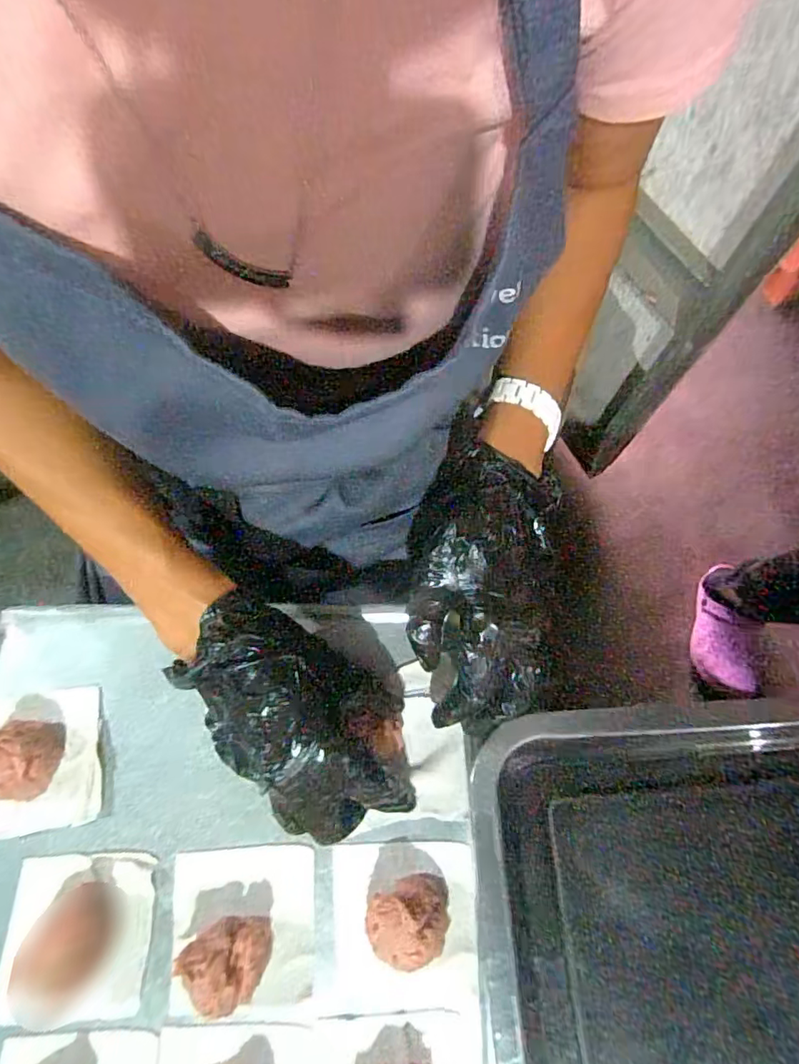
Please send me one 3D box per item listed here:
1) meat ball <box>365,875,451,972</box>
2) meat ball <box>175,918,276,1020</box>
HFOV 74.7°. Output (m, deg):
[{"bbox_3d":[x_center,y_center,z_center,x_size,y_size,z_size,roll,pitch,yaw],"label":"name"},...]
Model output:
[{"bbox_3d":[0.005,0.214,0.288,0.045,0.035,0.035,-15,70,-7],"label":"meat ball"},{"bbox_3d":[-0.091,0.230,0.281,0.042,0.034,0.037,-26,72,-11],"label":"meat ball"}]

